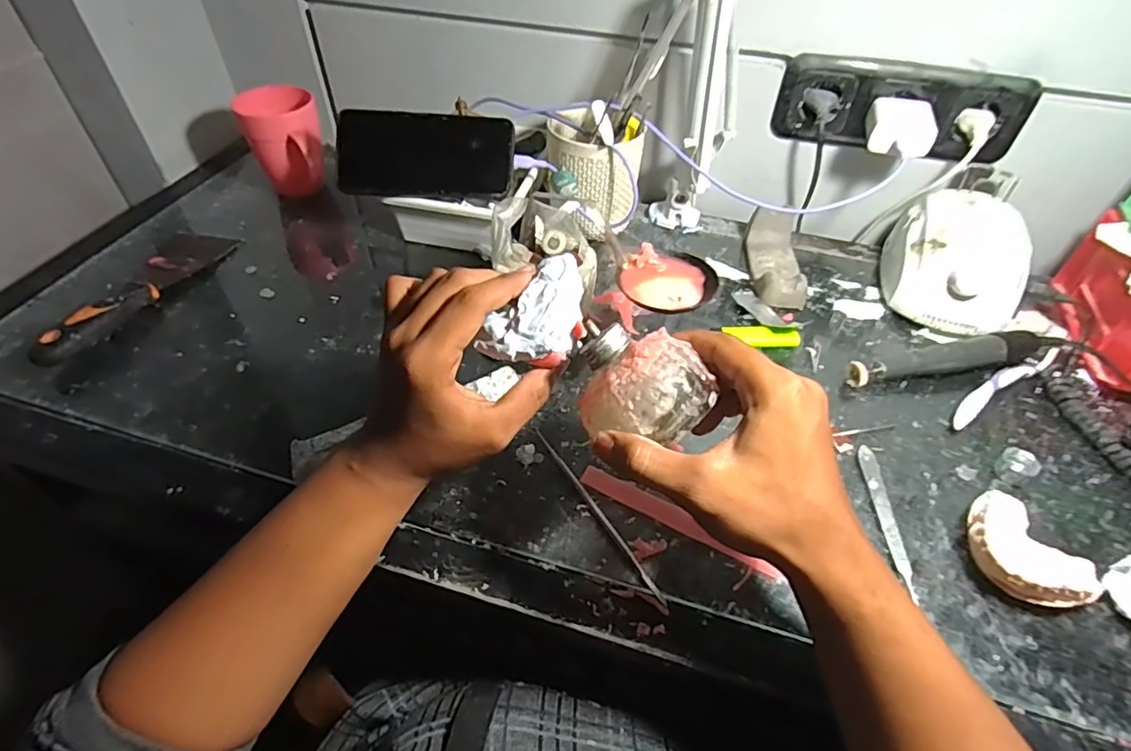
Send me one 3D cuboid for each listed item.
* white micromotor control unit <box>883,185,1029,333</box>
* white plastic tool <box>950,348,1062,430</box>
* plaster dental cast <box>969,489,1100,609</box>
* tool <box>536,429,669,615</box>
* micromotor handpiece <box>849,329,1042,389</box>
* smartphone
[{"bbox_3d":[0.371,-0.111,0.548,0.102,0.070,0.142,15,50,11],"label":"white micromotor control unit"},{"bbox_3d":[0.375,0.006,0.491,0.155,0.010,0.019,-25,54,-22],"label":"white plastic tool"},{"bbox_3d":[0.296,0.118,0.376,0.056,0.028,0.076,-21,53,-19],"label":"plaster dental cast"},{"bbox_3d":[0.021,0.094,0.403,0.005,0.005,0.159,-25,54,-22],"label":"tool"},{"bbox_3d":[0.326,-0.013,0.494,0.169,0.026,0.024,-8,49,-8],"label":"micromotor handpiece"},{"bbox_3d":[-0.134,-0.213,0.558,0.163,0.073,0.005,0,7,-5],"label":"smartphone"}]

